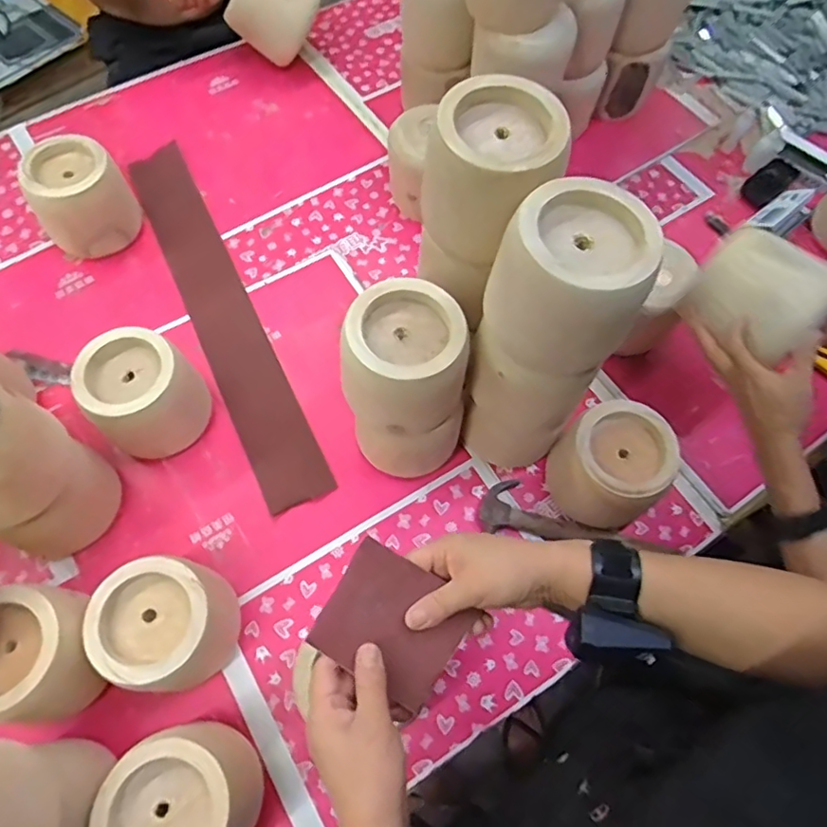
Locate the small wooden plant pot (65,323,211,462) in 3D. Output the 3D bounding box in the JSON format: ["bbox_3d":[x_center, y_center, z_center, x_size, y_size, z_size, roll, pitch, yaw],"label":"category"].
[{"bbox_3d":[-0.336,-0.018,0.755,0.126,0.141,0.133,-40,72,-17],"label":"small wooden plant pot"}]

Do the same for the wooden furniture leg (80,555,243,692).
[{"bbox_3d":[-0.273,0.232,0.652,0.137,0.136,0.128,-3,67,-2],"label":"wooden furniture leg"}]

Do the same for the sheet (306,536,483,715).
[{"bbox_3d":[-0.015,0.162,0.456,0.103,0.006,0.089,33,75,3],"label":"sheet"}]

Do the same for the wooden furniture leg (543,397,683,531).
[{"bbox_3d":[0.247,0.067,0.739,0.122,0.142,0.121,0,67,0],"label":"wooden furniture leg"}]

